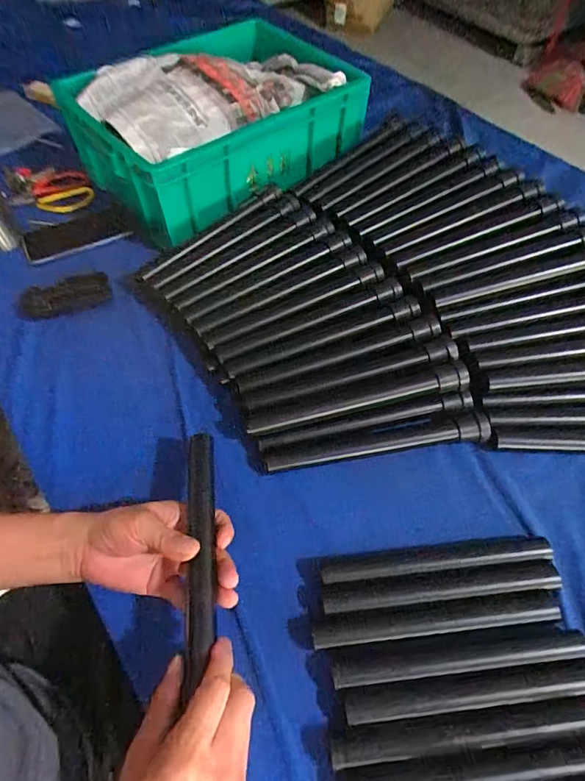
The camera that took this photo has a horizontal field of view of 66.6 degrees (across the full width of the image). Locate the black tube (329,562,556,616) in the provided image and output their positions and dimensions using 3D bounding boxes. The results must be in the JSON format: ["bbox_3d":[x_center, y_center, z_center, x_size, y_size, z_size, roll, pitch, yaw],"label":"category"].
[{"bbox_3d":[0.137,0.180,0.409,0.215,0.018,0.024,-5,57,-3],"label":"black tube"}]

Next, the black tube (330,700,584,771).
[{"bbox_3d":[0.141,0.273,0.357,0.218,0.019,0.024,-6,57,-3],"label":"black tube"}]

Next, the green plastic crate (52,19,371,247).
[{"bbox_3d":[-0.113,-0.421,0.694,0.273,0.157,0.406,38,65,22],"label":"green plastic crate"}]

